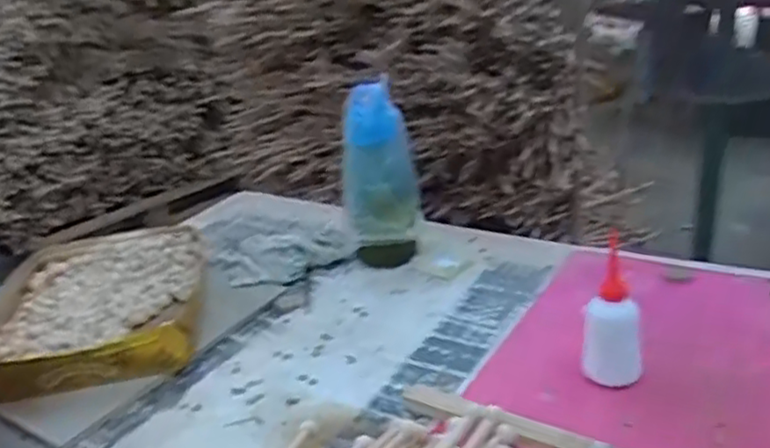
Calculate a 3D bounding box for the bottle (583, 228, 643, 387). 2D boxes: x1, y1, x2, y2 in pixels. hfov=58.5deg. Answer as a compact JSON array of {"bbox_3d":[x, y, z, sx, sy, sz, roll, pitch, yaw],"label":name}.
[{"bbox_3d":[0.255,0.096,0.769,0.060,0.158,0.049,4,24,20],"label":"bottle"}]

